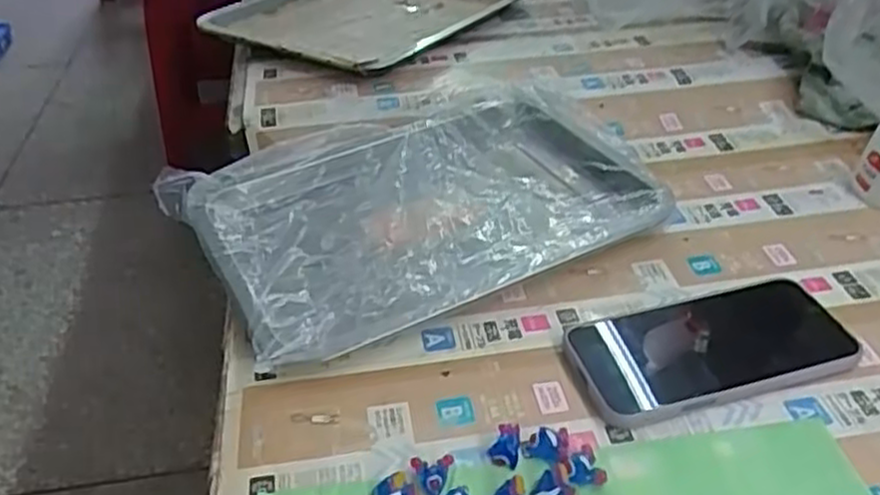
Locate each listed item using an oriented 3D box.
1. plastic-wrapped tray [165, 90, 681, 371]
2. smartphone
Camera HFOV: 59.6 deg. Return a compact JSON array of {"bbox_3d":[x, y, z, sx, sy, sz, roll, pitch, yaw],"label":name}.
[{"bbox_3d":[-0.013,-0.032,0.556,0.303,0.035,0.224,-20,40,-22],"label":"plastic-wrapped tray"},{"bbox_3d":[0.157,0.057,0.448,0.160,0.014,0.076,-11,38,-12],"label":"smartphone"}]

